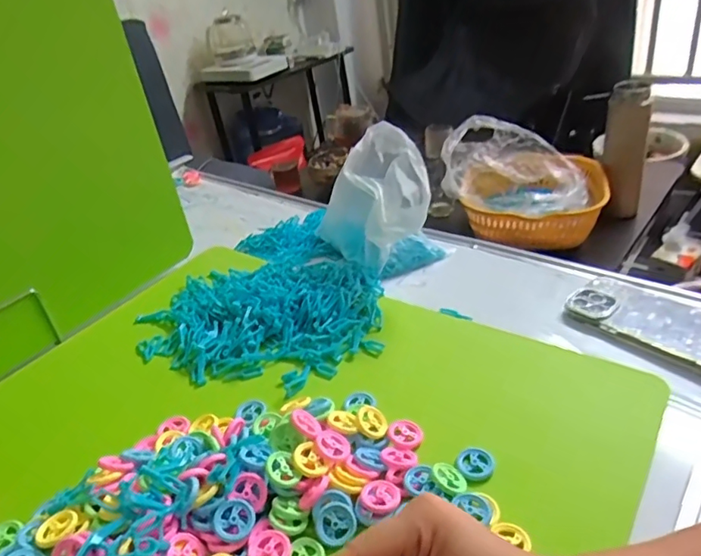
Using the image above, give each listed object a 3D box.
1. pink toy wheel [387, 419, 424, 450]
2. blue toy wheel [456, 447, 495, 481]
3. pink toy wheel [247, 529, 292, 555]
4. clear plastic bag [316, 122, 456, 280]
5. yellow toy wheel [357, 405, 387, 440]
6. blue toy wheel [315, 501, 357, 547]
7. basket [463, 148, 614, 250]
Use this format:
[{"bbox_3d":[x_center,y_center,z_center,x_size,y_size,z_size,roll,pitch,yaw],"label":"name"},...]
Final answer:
[{"bbox_3d":[0.048,0.135,0.472,0.030,0.006,0.028,-7,32,4],"label":"pink toy wheel"},{"bbox_3d":[0.100,0.149,0.439,0.029,0.007,0.030,-7,32,4],"label":"blue toy wheel"},{"bbox_3d":[-0.058,0.195,0.389,0.029,0.005,0.030,-7,32,4],"label":"pink toy wheel"},{"bbox_3d":[0.044,-0.095,0.686,0.114,0.159,0.171,-30,37,-30],"label":"clear plastic bag"},{"bbox_3d":[0.019,0.126,0.477,0.024,0.012,0.030,-10,35,-4],"label":"yellow toy wheel"},{"bbox_3d":[-0.012,0.182,0.406,0.028,0.004,0.028,-3,57,5],"label":"blue toy wheel"},{"bbox_3d":[0.303,-0.134,0.910,0.218,0.099,0.214,2,33,18],"label":"basket"}]

